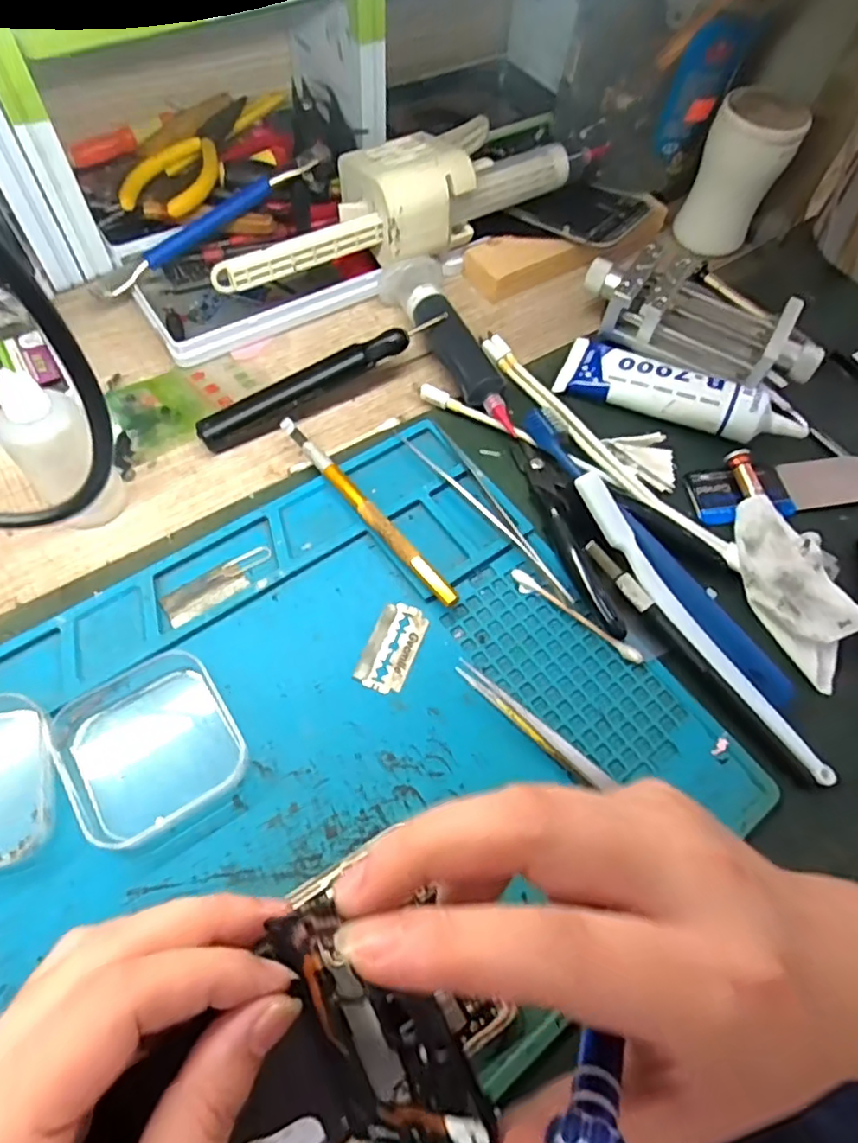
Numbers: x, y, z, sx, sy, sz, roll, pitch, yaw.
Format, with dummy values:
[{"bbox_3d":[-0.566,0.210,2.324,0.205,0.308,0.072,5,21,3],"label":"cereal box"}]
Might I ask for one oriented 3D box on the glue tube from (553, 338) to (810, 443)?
[{"bbox_3d":[0.144,-0.106,0.354,0.131,0.025,0.042,22,62,8],"label":"glue tube"}]

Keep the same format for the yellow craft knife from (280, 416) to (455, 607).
[{"bbox_3d":[-0.032,-0.031,0.309,0.008,0.012,0.134,-35,69,-21],"label":"yellow craft knife"}]

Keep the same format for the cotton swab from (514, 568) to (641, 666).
[{"bbox_3d":[0.069,0.021,0.294,0.071,0.004,0.008,35,64,15],"label":"cotton swab"}]

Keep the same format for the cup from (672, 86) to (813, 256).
[{"bbox_3d":[0.207,-0.266,0.420,0.052,0.086,0.045,25,62,10],"label":"cup"}]

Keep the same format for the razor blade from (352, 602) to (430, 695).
[{"bbox_3d":[-0.016,0.034,0.280,0.022,0.004,0.042,22,62,8],"label":"razor blade"}]

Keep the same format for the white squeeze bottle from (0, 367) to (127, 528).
[{"bbox_3d":[-0.162,-0.050,0.276,0.033,0.076,0.026,-38,70,-22],"label":"white squeeze bottle"}]

